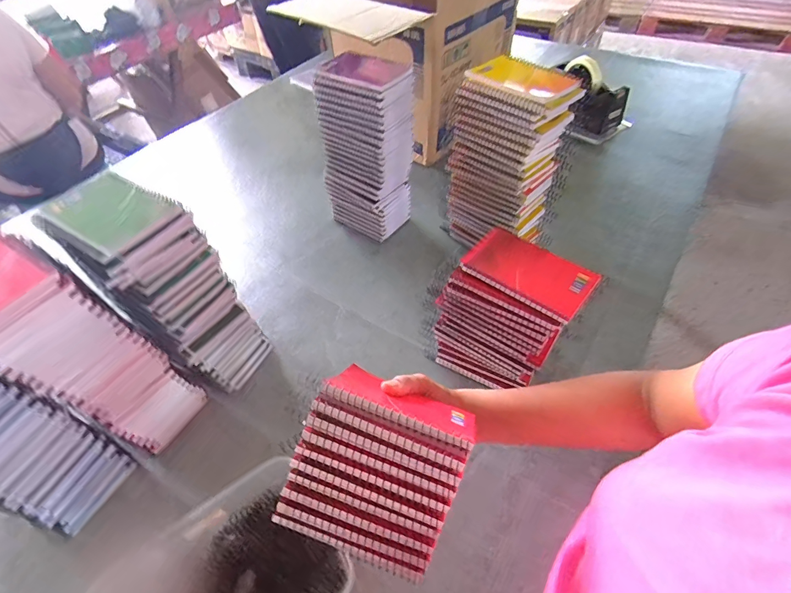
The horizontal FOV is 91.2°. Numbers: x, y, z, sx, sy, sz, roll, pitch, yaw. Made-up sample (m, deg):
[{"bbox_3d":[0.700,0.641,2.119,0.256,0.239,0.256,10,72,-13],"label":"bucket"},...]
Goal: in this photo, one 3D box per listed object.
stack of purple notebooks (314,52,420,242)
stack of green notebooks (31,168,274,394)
[{"bbox_3d":[-0.043,-0.243,0.671,0.136,0.282,0.116,32,61,27],"label":"stack of purple notebooks"},{"bbox_3d":[-0.280,-0.003,0.499,0.132,0.303,0.104,26,59,24],"label":"stack of green notebooks"}]

